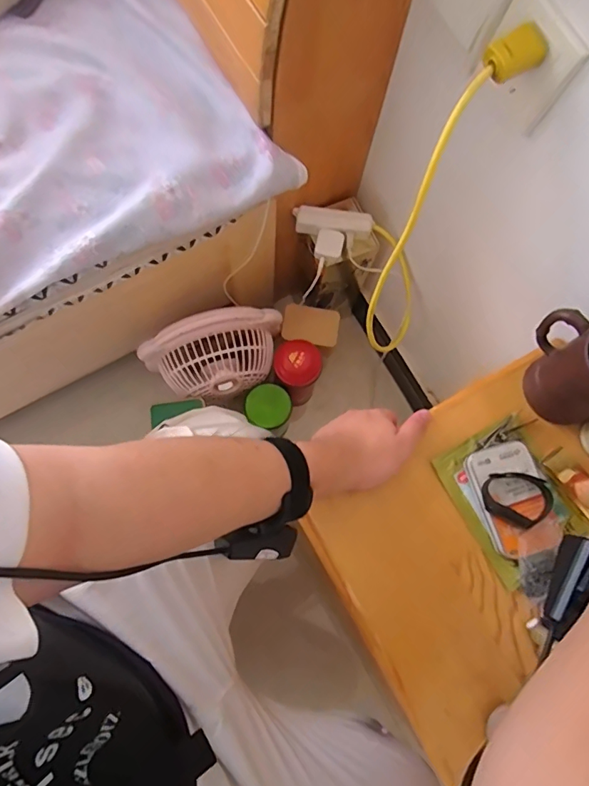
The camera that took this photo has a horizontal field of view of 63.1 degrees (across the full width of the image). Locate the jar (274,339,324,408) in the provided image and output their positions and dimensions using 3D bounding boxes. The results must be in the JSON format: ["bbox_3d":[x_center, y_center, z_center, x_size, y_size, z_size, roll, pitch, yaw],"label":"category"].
[{"bbox_3d":[0.003,-0.035,0.921,0.083,0.189,0.092,-38,81,-11],"label":"jar"}]

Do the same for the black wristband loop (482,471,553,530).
[{"bbox_3d":[0.220,0.103,0.476,0.067,0.016,0.053,24,80,5],"label":"black wristband loop"}]

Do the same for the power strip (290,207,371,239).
[{"bbox_3d":[0.061,-0.269,0.753,0.124,0.036,0.032,5,76,-2],"label":"power strip"}]

